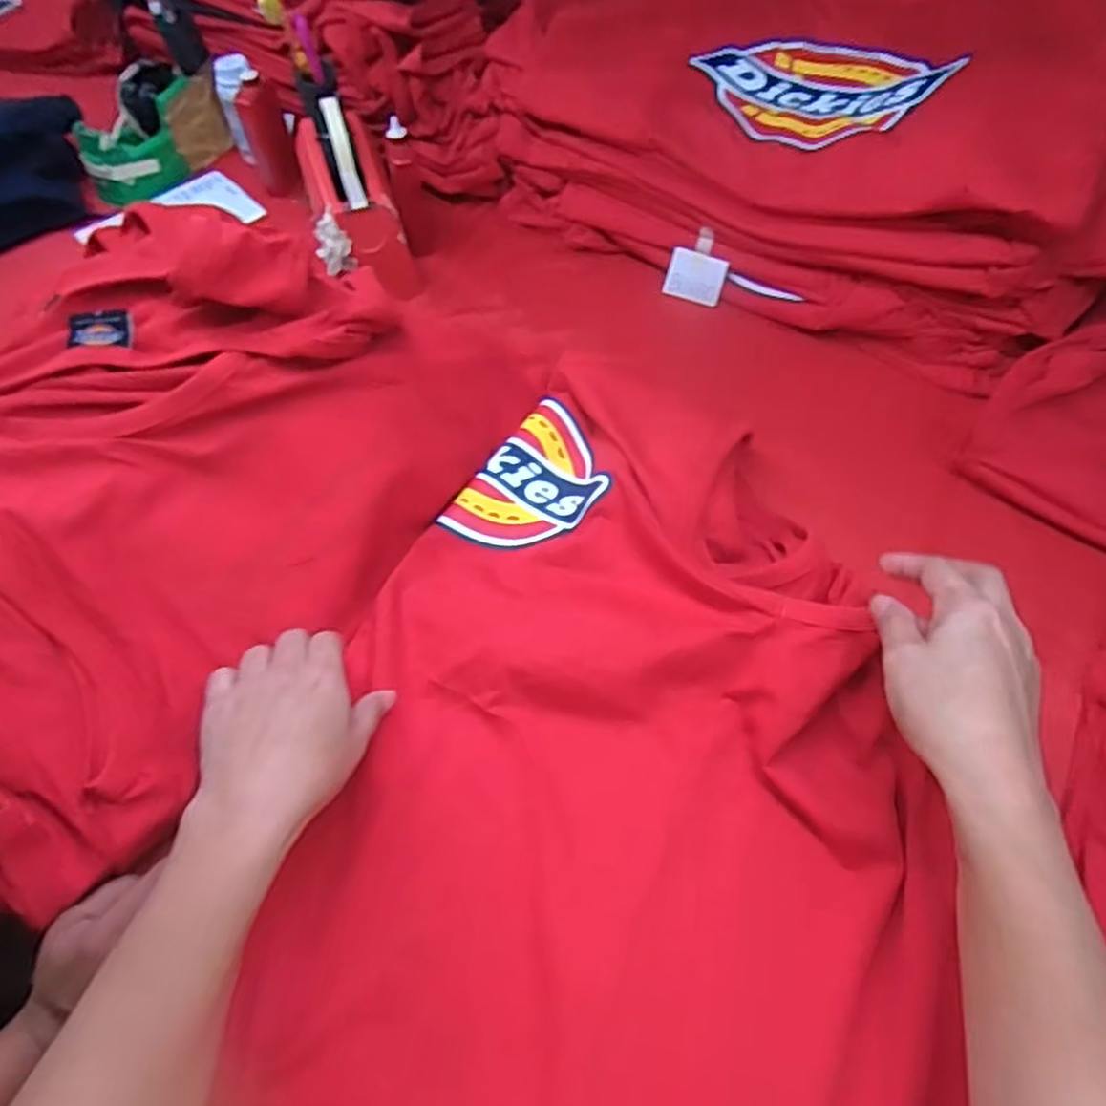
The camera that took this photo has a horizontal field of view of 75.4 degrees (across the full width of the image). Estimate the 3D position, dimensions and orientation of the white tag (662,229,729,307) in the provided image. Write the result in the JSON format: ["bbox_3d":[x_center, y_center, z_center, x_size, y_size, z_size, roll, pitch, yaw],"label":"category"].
[{"bbox_3d":[0.138,-0.273,0.680,0.057,0.063,0.007,21,20,21],"label":"white tag"}]

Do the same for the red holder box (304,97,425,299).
[{"bbox_3d":[-0.187,-0.335,0.668,0.081,0.065,0.190,-22,80,-17],"label":"red holder box"}]

